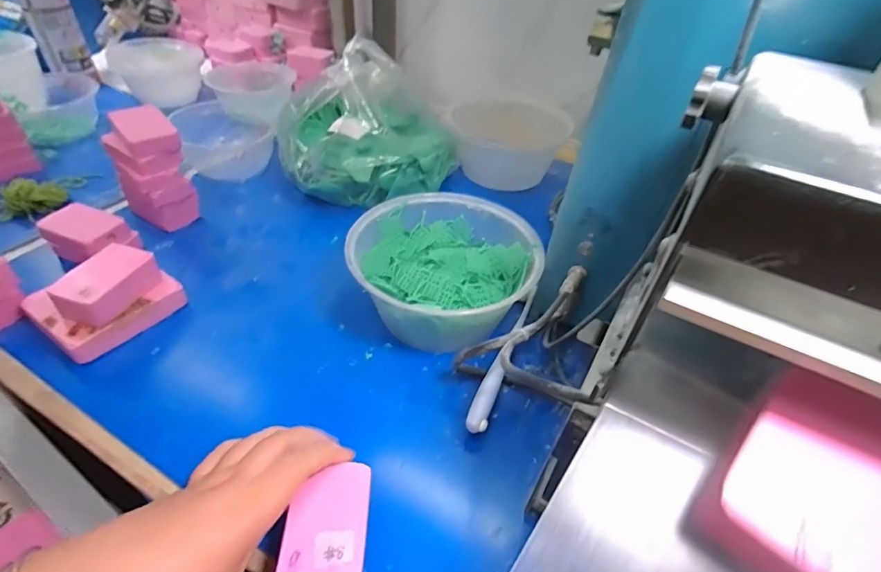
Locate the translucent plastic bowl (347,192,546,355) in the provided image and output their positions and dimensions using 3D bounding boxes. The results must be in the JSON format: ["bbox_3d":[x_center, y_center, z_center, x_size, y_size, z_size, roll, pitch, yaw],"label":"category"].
[{"bbox_3d":[0.003,-0.009,0.439,0.169,0.075,0.161,3,42,-2],"label":"translucent plastic bowl"}]

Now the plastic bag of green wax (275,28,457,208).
[{"bbox_3d":[-0.084,-0.190,0.562,0.214,0.158,0.128,-7,44,-13],"label":"plastic bag of green wax"}]

